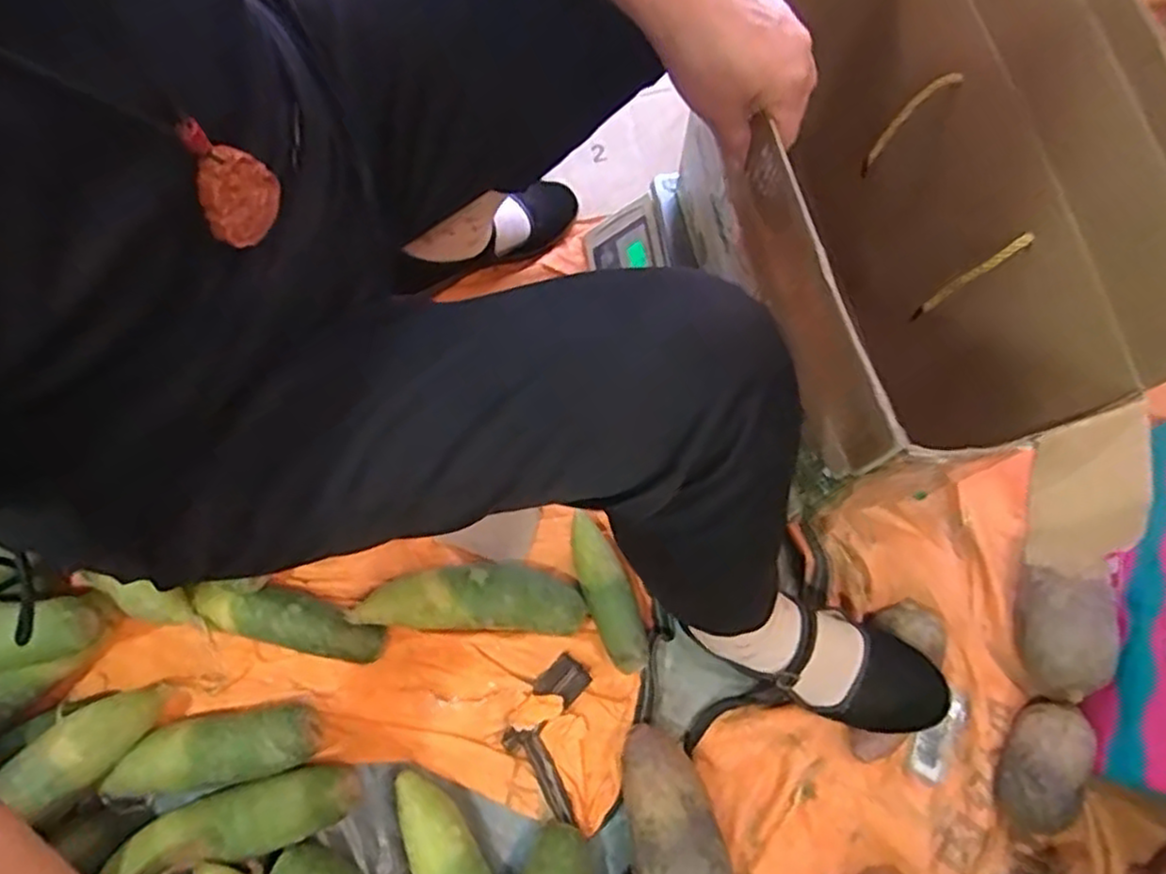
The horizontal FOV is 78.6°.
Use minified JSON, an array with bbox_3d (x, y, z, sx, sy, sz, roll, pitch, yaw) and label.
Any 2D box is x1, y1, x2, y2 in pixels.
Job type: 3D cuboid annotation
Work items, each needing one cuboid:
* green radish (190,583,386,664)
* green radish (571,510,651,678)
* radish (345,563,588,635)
[{"bbox_3d":[-0.268,0.169,0.659,0.174,0.051,0.049,13,73,3],"label":"green radish"},{"bbox_3d":[0.022,0.144,0.667,0.042,0.046,0.147,-18,74,-6],"label":"green radish"},{"bbox_3d":[-0.105,0.150,0.665,0.212,0.048,0.059,3,73,0],"label":"radish"}]

